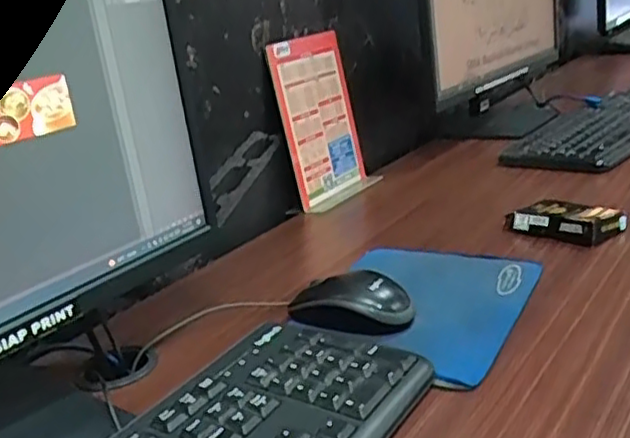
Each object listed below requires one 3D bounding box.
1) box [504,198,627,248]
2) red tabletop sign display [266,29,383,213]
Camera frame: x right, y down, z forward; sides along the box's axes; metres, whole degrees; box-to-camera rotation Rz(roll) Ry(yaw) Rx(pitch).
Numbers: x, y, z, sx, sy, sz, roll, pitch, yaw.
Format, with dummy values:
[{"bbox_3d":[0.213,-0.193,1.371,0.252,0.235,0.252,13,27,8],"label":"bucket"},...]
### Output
[{"bbox_3d":[0.255,0.001,0.688,0.064,0.023,0.100,-23,25,-38],"label":"box"},{"bbox_3d":[0.011,-0.132,0.898,0.027,0.218,0.150,-4,18,41],"label":"red tabletop sign display"}]

